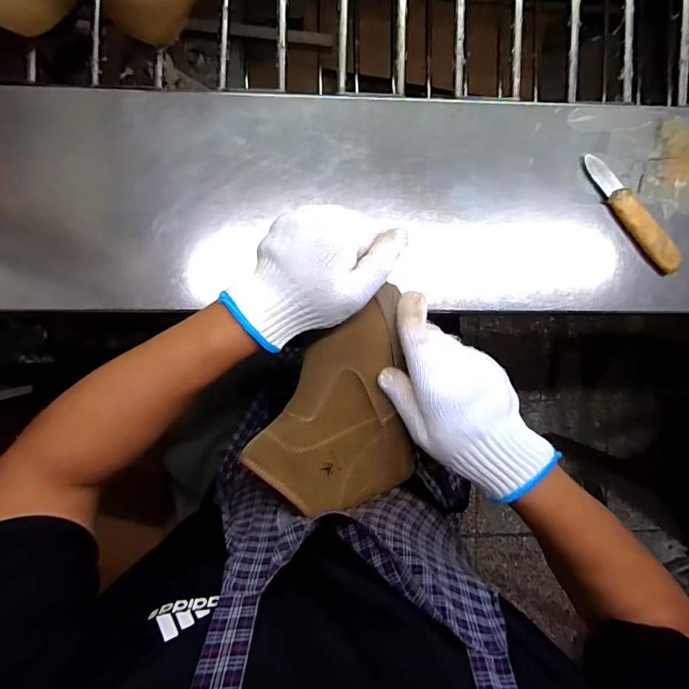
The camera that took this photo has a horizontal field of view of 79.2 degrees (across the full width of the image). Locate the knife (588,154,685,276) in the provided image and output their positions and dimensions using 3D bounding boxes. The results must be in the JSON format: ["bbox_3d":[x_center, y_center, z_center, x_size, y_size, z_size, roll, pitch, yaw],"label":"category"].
[{"bbox_3d":[0.321,-0.145,0.465,0.025,0.022,0.157,-41,94,-1],"label":"knife"}]

